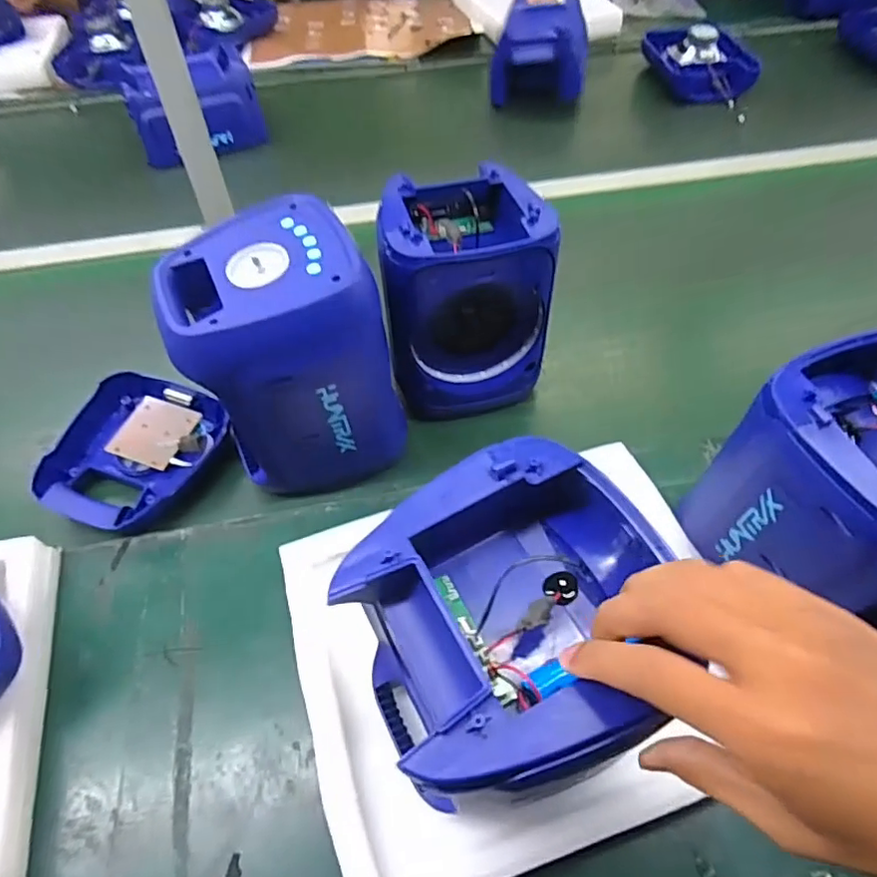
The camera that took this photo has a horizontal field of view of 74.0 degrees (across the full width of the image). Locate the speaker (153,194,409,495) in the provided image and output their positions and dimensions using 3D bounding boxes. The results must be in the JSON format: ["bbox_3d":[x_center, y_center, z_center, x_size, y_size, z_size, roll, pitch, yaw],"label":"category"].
[{"bbox_3d":[-0.142,-0.066,0.559,0.161,0.238,0.148,-25,53,-18],"label":"speaker"}]

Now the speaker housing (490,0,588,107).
[{"bbox_3d":[0.208,-0.793,1.160,0.176,0.125,0.235,6,50,8],"label":"speaker housing"}]

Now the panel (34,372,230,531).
[{"bbox_3d":[-0.325,0.012,0.630,0.162,0.031,0.185,19,55,15],"label":"panel"}]

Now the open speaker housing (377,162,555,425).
[{"bbox_3d":[0.026,-0.155,0.645,0.162,0.215,0.140,-9,50,-5],"label":"open speaker housing"}]

